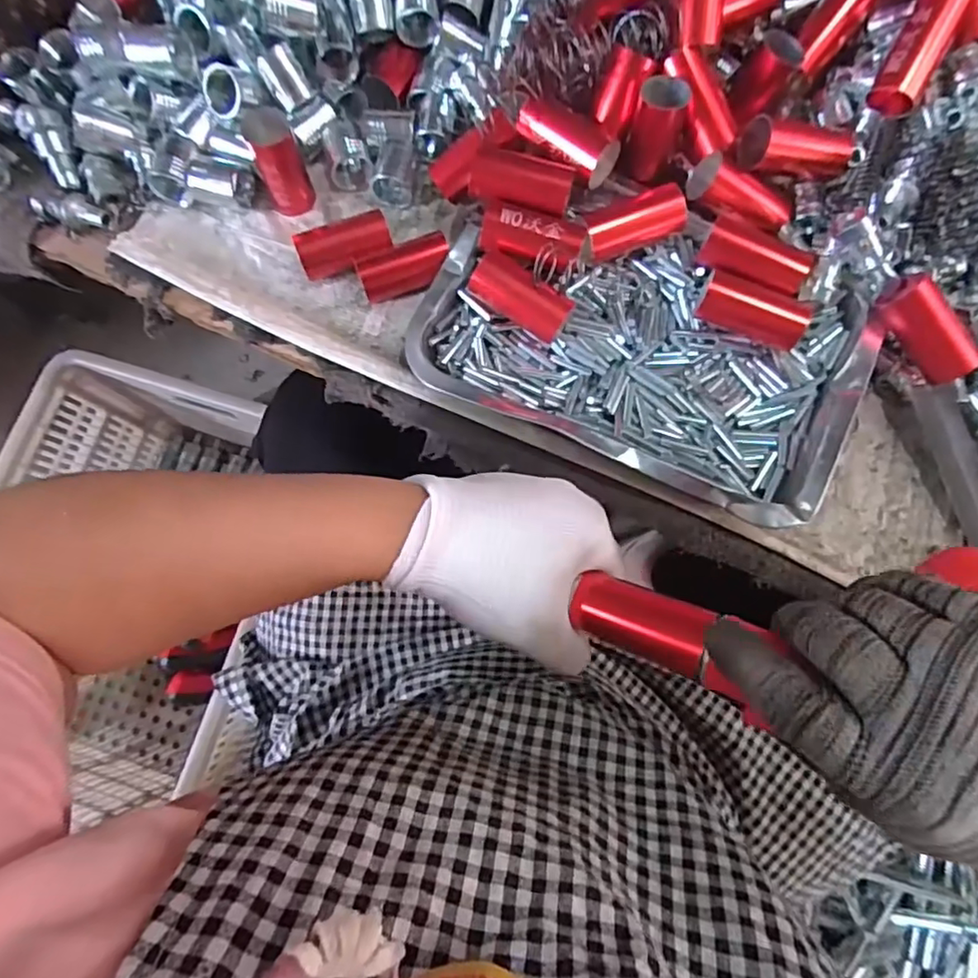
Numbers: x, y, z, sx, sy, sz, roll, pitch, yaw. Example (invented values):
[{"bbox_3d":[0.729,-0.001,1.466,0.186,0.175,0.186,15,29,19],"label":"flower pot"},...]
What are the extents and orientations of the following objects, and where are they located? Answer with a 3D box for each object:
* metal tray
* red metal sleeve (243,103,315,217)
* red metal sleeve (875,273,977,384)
[{"bbox_3d":[0.091,-0.088,0.364,0.255,0.029,0.153,22,79,6],"label":"metal tray"},{"bbox_3d":[-0.136,-0.212,0.387,0.027,0.062,0.030,-20,78,-3],"label":"red metal sleeve"},{"bbox_3d":[0.254,-0.092,0.339,0.021,0.027,0.064,-37,93,-7],"label":"red metal sleeve"}]

